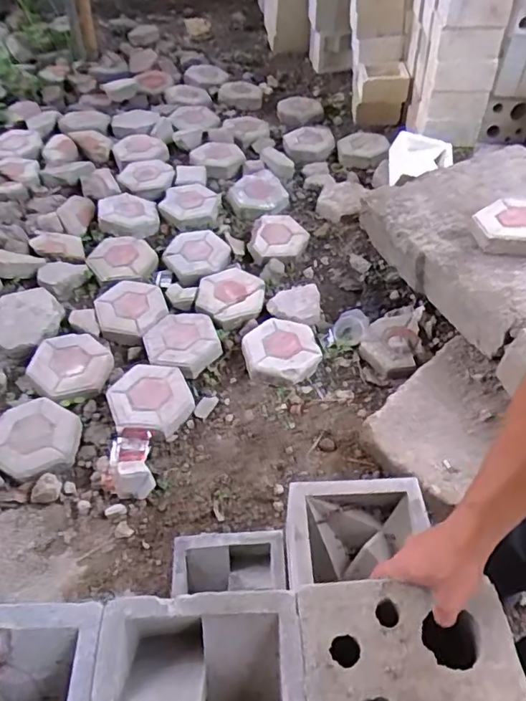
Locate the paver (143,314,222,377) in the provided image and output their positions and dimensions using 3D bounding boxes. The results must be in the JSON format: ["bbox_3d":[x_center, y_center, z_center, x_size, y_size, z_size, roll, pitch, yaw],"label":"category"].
[{"bbox_3d":[-0.220,-0.015,1.477,0.197,0.058,0.200,-15,51,-15],"label":"paver"}]

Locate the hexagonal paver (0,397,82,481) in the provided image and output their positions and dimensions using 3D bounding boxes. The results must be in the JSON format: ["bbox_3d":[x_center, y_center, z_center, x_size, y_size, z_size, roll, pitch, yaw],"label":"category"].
[{"bbox_3d":[-0.542,0.204,1.269,0.198,0.048,0.205,1,49,-1],"label":"hexagonal paver"}]

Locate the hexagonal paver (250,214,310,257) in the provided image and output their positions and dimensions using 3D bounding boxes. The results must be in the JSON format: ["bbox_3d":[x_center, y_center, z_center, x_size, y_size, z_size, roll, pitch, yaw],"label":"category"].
[{"bbox_3d":[0.056,-0.379,1.755,0.186,0.040,0.211,3,49,1],"label":"hexagonal paver"}]

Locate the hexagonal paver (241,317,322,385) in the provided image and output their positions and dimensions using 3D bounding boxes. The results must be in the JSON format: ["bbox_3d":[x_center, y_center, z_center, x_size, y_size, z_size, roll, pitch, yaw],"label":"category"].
[{"bbox_3d":[0.050,0.001,1.467,0.202,0.066,0.193,-4,49,-6],"label":"hexagonal paver"}]

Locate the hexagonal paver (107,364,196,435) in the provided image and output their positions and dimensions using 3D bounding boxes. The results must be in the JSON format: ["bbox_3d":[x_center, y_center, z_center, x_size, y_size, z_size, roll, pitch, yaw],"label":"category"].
[{"bbox_3d":[-0.284,0.124,1.355,0.209,0.053,0.187,-5,49,-6],"label":"hexagonal paver"}]

